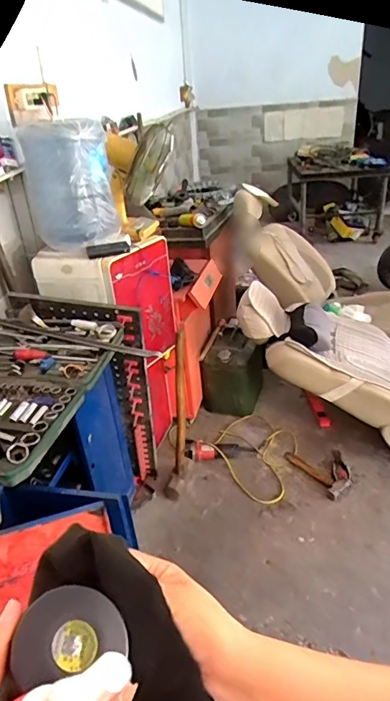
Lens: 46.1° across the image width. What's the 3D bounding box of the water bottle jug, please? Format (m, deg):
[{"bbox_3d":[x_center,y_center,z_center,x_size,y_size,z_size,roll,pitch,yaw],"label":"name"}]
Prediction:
[{"bbox_3d":[-0.441,-0.588,1.608,0.290,0.387,0.235,-12,31,-13],"label":"water bottle jug"}]

